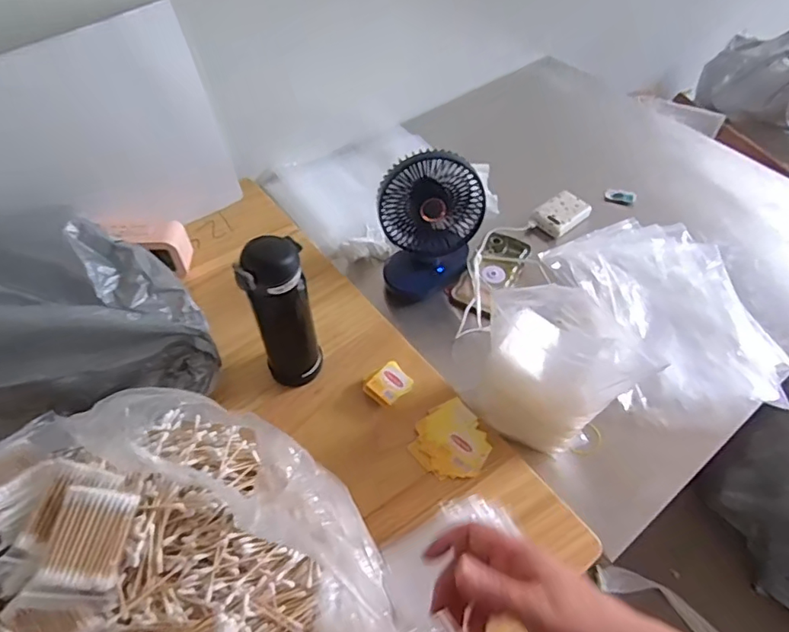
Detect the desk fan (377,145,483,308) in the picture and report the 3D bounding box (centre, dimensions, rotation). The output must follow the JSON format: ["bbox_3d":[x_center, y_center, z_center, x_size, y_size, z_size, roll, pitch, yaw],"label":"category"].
[{"bbox_3d":[0.051,-0.129,0.781,0.149,0.191,0.102,-13,54,-8],"label":"desk fan"}]

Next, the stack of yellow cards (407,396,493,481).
[{"bbox_3d":[0.068,0.148,0.641,0.090,0.016,0.089,-32,58,-20],"label":"stack of yellow cards"}]

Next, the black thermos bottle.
[{"bbox_3d":[-0.125,0.006,0.614,0.063,0.215,0.054,2,53,3],"label":"black thermos bottle"}]

